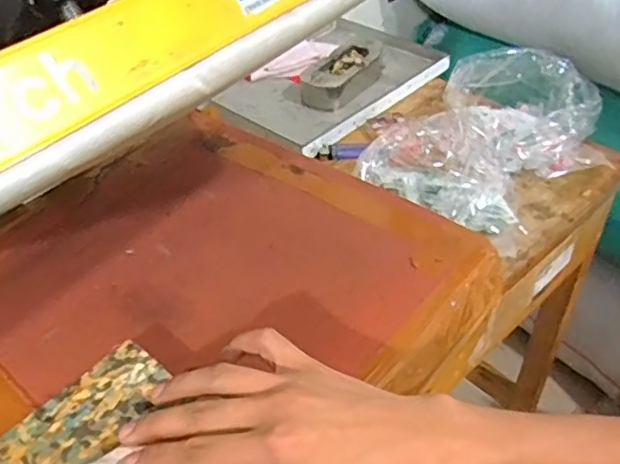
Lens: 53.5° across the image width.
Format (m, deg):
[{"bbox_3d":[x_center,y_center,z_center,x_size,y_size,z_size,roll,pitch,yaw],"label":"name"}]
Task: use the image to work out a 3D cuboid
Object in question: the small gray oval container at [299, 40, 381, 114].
[{"bbox_3d":[0.053,-0.252,0.968,0.075,0.040,0.173,26,50,27],"label":"small gray oval container"}]

